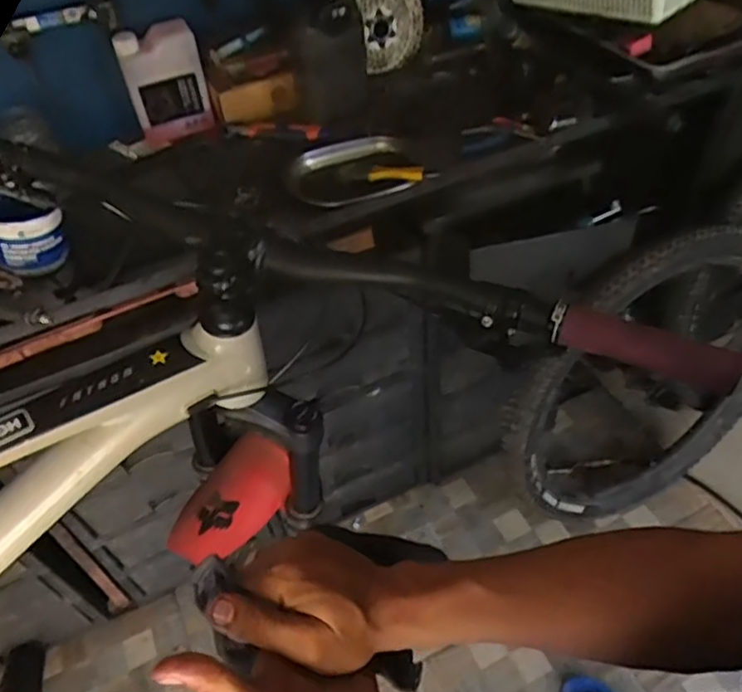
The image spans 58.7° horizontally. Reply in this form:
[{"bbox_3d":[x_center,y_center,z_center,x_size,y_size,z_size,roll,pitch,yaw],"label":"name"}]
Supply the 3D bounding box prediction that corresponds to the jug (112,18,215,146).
[{"bbox_3d":[-0.341,-0.436,1.102,0.126,0.171,0.057,-31,52,-18],"label":"jug"}]

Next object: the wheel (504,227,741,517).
[{"bbox_3d":[0.616,0.075,1.343,0.763,0.645,0.139,-21,50,-11],"label":"wheel"}]

